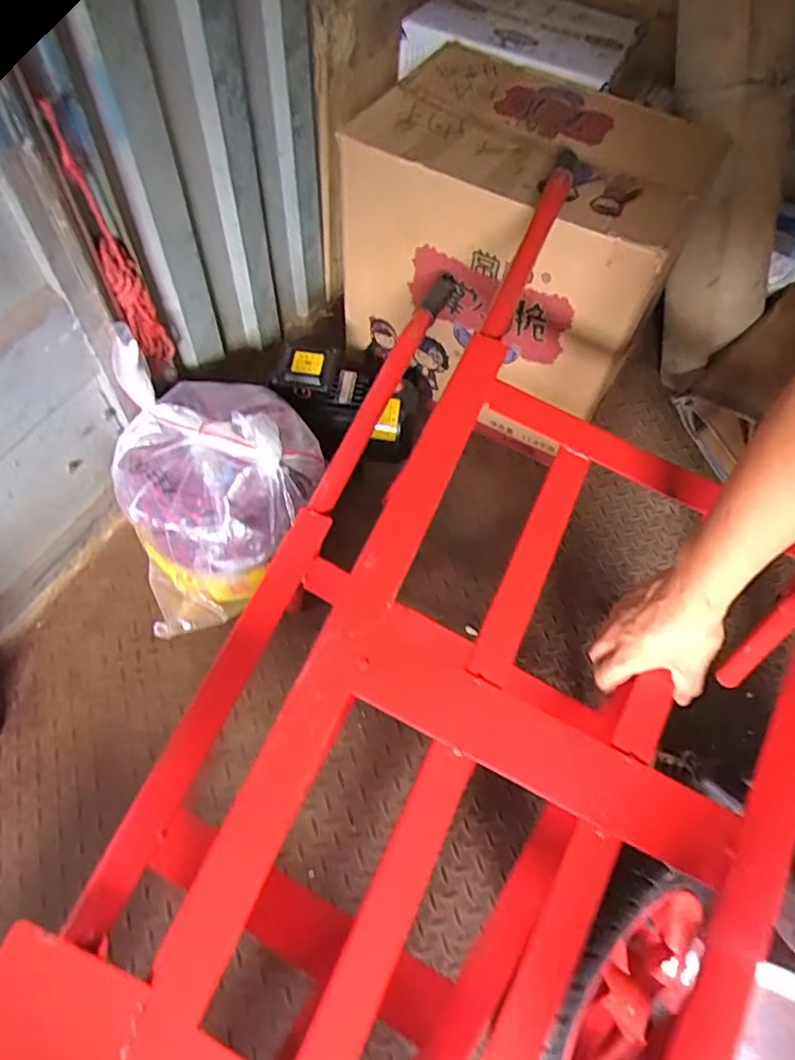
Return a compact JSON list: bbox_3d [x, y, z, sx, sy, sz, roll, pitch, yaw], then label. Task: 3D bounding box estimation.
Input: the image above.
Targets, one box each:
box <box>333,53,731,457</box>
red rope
[{"bbox_3d":[0.234,-0.547,1.203,0.555,0.443,0.445,27,63,14],"label":"box"},{"bbox_3d":[-0.414,-0.400,0.926,0.035,0.423,0.069,-5,60,-4],"label":"red rope"}]

